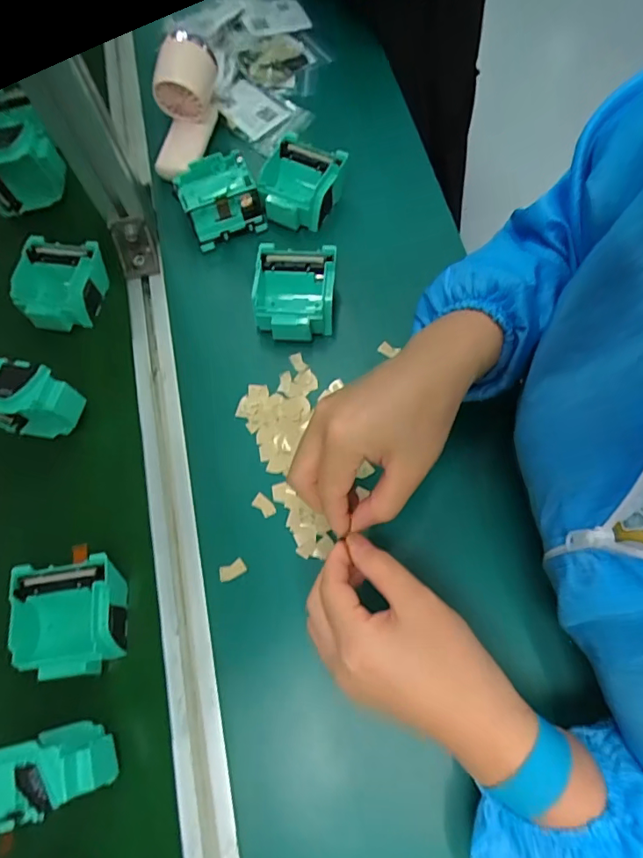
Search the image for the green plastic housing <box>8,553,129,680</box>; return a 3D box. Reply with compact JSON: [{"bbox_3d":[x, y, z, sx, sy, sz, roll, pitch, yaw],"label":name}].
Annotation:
[{"bbox_3d":[-0.187,0.142,0.380,0.075,0.043,0.078,-6,69,-1],"label":"green plastic housing"}]

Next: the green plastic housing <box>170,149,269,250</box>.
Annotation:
[{"bbox_3d":[-0.100,-0.225,0.489,0.070,0.041,0.067,-25,71,-7],"label":"green plastic housing"}]

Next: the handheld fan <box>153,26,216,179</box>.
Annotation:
[{"bbox_3d":[-0.139,-0.328,0.501,0.074,0.083,0.135,-8,69,-1],"label":"handheld fan"}]

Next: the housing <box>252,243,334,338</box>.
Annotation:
[{"bbox_3d":[-0.024,-0.122,0.460,0.069,0.042,0.076,4,70,3],"label":"housing"}]

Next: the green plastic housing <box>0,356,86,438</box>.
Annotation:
[{"bbox_3d":[-0.246,-0.022,0.422,0.073,0.076,0.044,17,71,8],"label":"green plastic housing"}]

